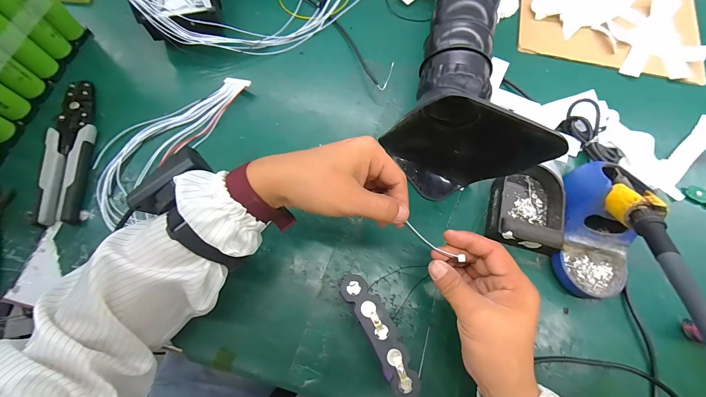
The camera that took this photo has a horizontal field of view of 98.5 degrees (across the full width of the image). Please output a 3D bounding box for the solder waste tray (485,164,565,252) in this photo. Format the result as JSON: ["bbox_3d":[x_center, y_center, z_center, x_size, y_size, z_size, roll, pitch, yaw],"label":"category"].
[{"bbox_3d":[0.209,0.009,0.369,0.079,0.036,0.103,14,70,3],"label":"solder waste tray"}]

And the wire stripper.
[{"bbox_3d":[-0.362,-0.066,0.386,0.048,0.028,0.203,-12,73,-5],"label":"wire stripper"}]

